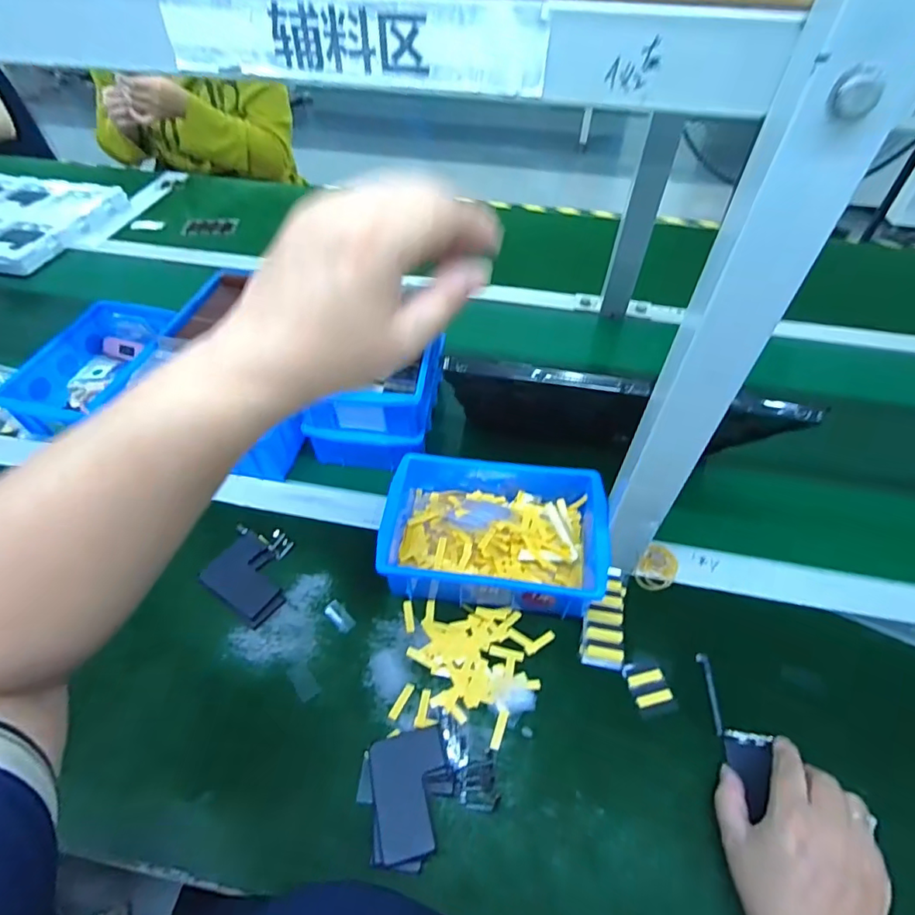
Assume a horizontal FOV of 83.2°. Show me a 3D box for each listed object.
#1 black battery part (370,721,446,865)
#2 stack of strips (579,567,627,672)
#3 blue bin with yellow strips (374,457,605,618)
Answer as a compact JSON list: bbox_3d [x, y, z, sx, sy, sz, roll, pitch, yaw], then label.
[{"bbox_3d":[-0.033,0.243,0.375,0.054,0.004,0.077,-9,48,-7],"label":"black battery part"},{"bbox_3d":[0.140,0.147,0.477,0.036,0.005,0.098,16,51,12],"label":"stack of strips"},{"bbox_3d":[0.036,0.068,0.506,0.199,0.066,0.144,6,50,4],"label":"blue bin with yellow strips"}]

